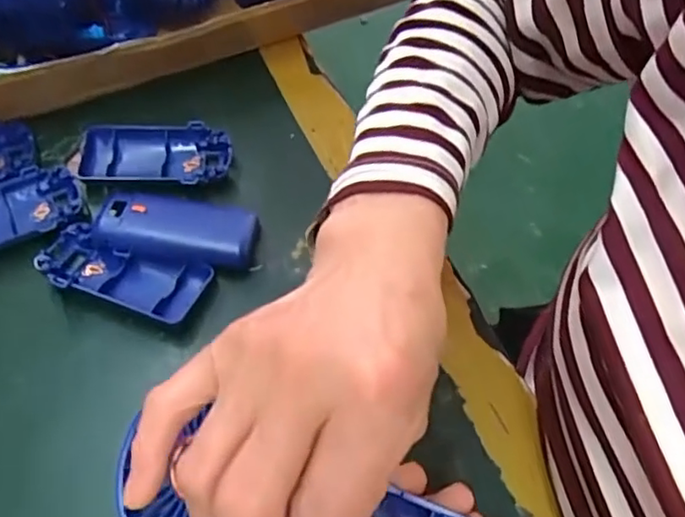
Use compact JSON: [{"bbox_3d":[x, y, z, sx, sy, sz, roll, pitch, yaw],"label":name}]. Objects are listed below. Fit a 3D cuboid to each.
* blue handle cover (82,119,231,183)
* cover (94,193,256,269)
[{"bbox_3d":[-0.122,-0.067,0.395,0.097,0.010,0.049,-2,57,-2],"label":"blue handle cover"},{"bbox_3d":[-0.098,-0.018,0.365,0.092,0.016,0.043,7,57,4],"label":"cover"}]

